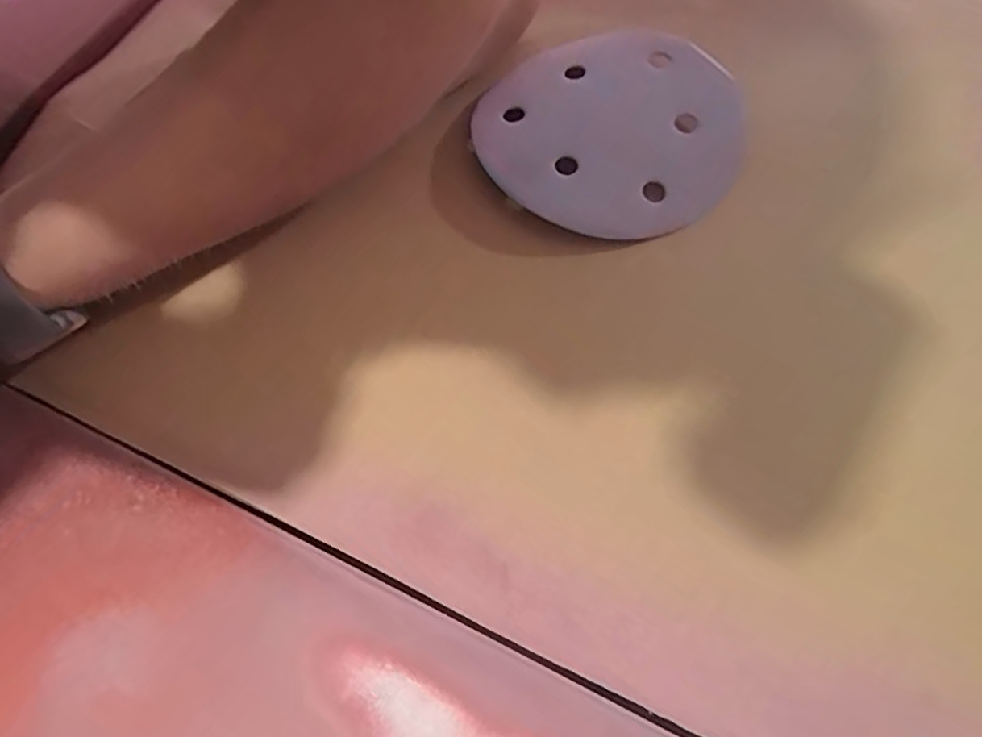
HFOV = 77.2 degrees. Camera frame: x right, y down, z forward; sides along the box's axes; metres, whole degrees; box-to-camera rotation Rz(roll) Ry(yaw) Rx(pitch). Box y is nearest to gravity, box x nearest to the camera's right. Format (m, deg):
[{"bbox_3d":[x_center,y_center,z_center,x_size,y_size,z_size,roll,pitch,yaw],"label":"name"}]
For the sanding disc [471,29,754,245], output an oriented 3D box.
[{"bbox_3d":[0.053,-0.104,0.271,0.107,0.012,0.109,1,63,-1],"label":"sanding disc"}]

